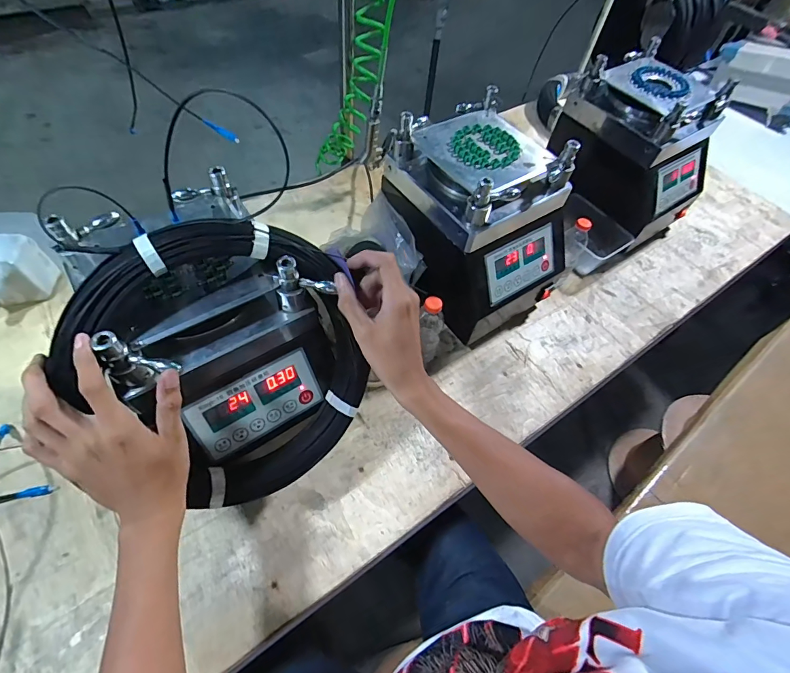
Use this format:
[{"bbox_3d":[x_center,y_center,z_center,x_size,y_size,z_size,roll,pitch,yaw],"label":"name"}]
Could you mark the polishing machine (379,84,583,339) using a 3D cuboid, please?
[{"bbox_3d":[0.138,-0.184,0.690,0.214,0.290,0.261,-27,64,-21],"label":"polishing machine"}]

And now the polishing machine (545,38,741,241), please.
[{"bbox_3d":[0.499,-0.380,0.843,0.216,0.289,0.257,-21,62,-18],"label":"polishing machine"}]

